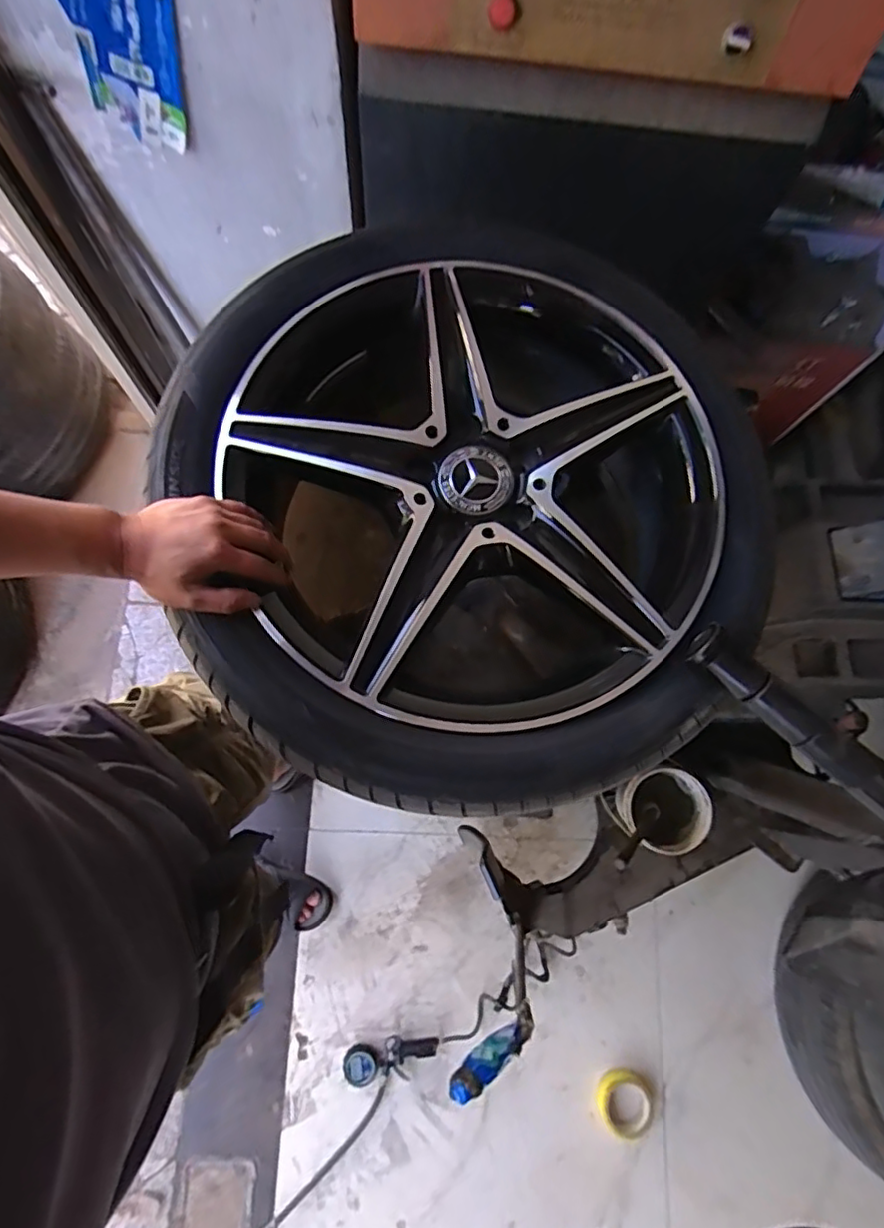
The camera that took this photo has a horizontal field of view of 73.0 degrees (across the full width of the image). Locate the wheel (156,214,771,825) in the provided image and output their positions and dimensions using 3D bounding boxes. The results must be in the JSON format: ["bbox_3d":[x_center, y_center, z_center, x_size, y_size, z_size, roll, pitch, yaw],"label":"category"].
[{"bbox_3d":[0.039,-0.096,0.638,0.541,0.222,0.539,0,76,1],"label":"wheel"}]

